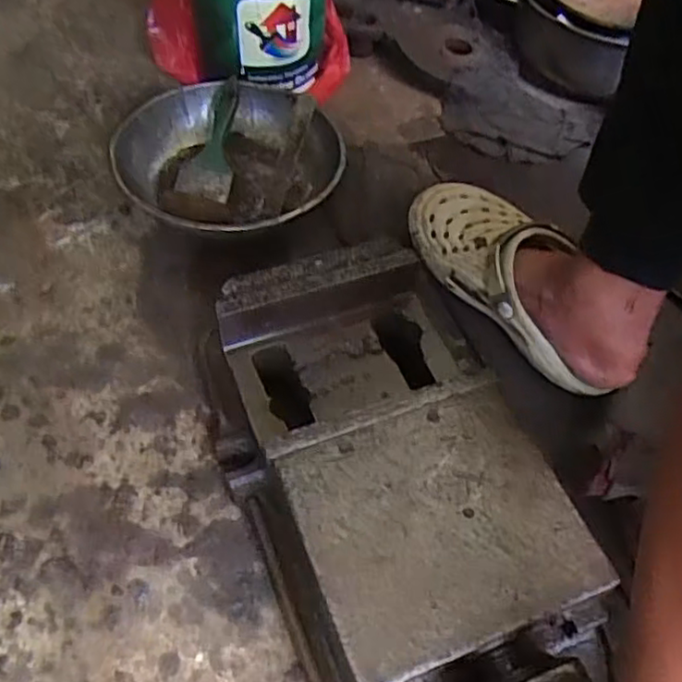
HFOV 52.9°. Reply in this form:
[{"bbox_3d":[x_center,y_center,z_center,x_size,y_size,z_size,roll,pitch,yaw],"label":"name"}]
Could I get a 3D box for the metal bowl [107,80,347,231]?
[{"bbox_3d":[-0.121,-0.196,0.772,0.243,0.064,0.264,-27,58,-23],"label":"metal bowl"}]

